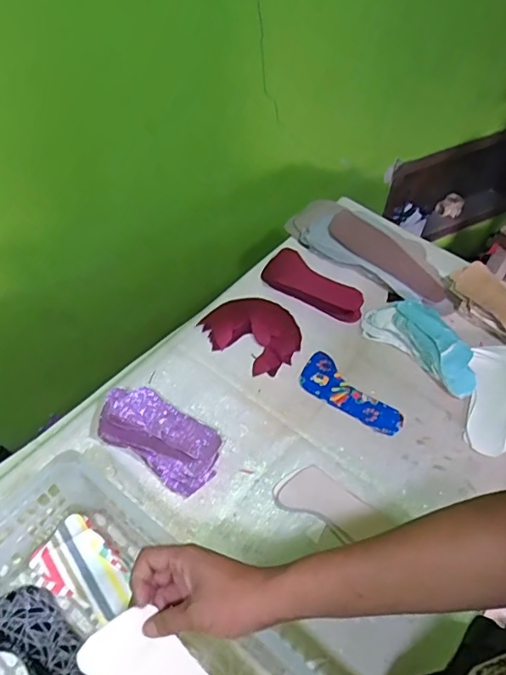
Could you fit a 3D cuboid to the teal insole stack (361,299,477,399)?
[{"bbox_3d":[0.295,0.003,0.899,0.212,0.040,0.109,36,59,23],"label":"teal insole stack"}]

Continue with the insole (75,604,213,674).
[{"bbox_3d":[-0.071,0.308,0.472,0.165,0.007,0.062,32,62,3],"label":"insole"}]

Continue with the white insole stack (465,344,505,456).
[{"bbox_3d":[0.411,0.096,0.844,0.124,0.032,0.198,12,52,7],"label":"white insole stack"}]

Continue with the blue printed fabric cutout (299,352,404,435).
[{"bbox_3d":[0.156,0.092,0.845,0.178,0.004,0.074,34,58,22],"label":"blue printed fabric cutout"}]

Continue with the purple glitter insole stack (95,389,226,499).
[{"bbox_3d":[-0.138,0.144,0.766,0.185,0.054,0.094,26,56,17],"label":"purple glitter insole stack"}]

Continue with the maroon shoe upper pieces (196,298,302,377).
[{"bbox_3d":[0.000,-0.016,0.910,0.167,0.029,0.131,29,56,19],"label":"maroon shoe upper pieces"}]

